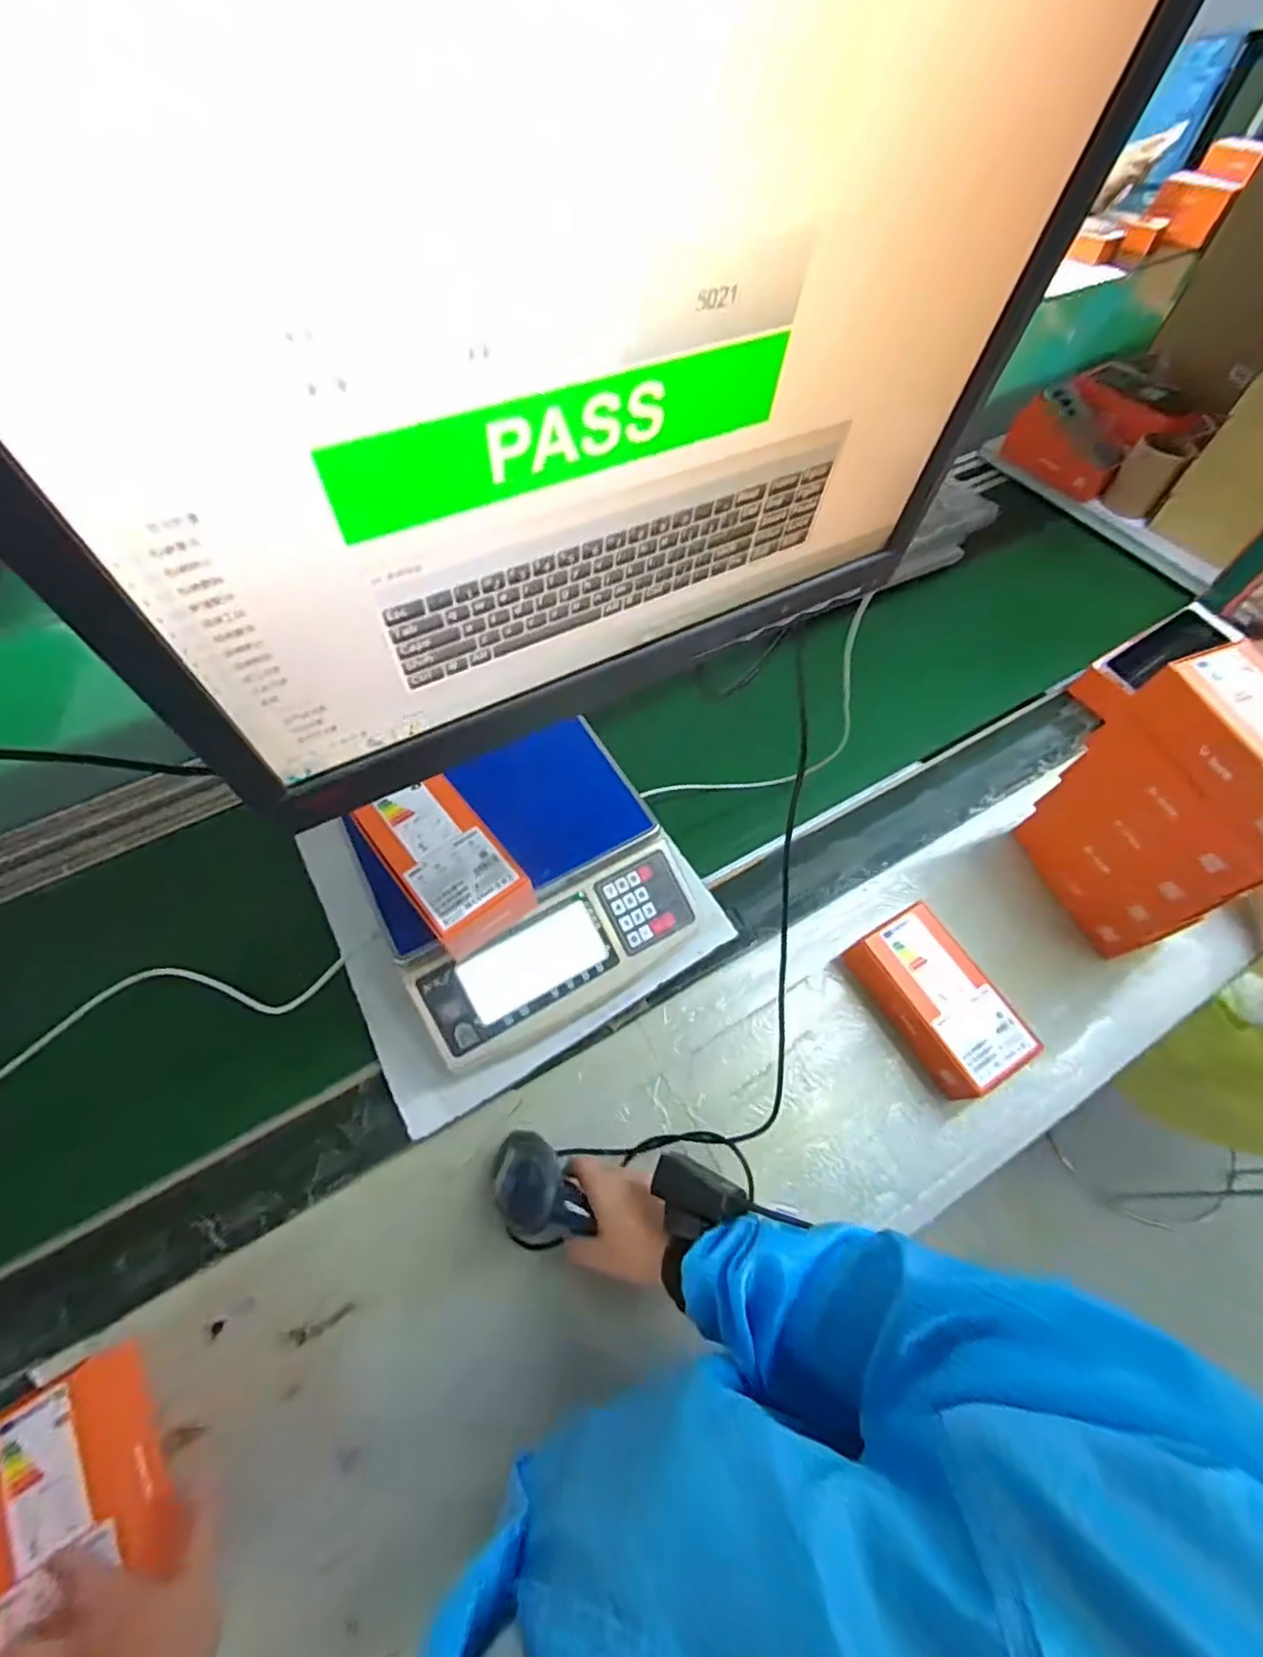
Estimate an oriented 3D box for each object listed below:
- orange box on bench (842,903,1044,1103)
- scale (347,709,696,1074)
[{"bbox_3d":[0.323,0.182,0.662,0.096,0.069,0.176,-28,65,-16],"label":"orange box on bench"},{"bbox_3d":[-0.111,0.039,0.667,0.300,0.085,0.295,-24,62,-13],"label":"scale"}]

